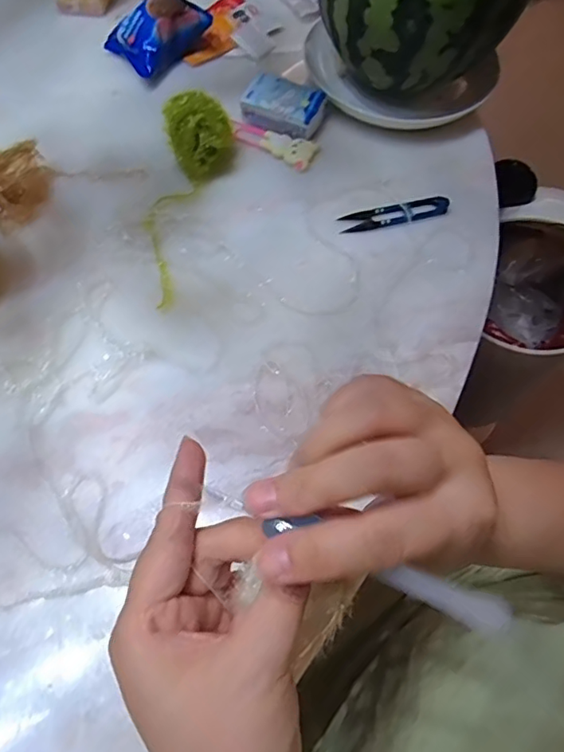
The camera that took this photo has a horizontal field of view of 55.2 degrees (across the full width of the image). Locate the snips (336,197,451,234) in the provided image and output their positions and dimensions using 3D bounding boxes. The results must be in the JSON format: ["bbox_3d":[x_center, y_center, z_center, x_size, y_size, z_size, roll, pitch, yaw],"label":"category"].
[{"bbox_3d":[0.103,-0.147,0.488,0.102,0.004,0.024,-12,64,-10],"label":"snips"}]

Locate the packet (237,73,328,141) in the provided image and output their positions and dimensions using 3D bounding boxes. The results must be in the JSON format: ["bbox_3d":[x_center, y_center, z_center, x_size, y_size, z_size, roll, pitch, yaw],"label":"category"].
[{"bbox_3d":[0.002,-0.268,0.535,0.078,0.022,0.055,23,63,9],"label":"packet"}]

